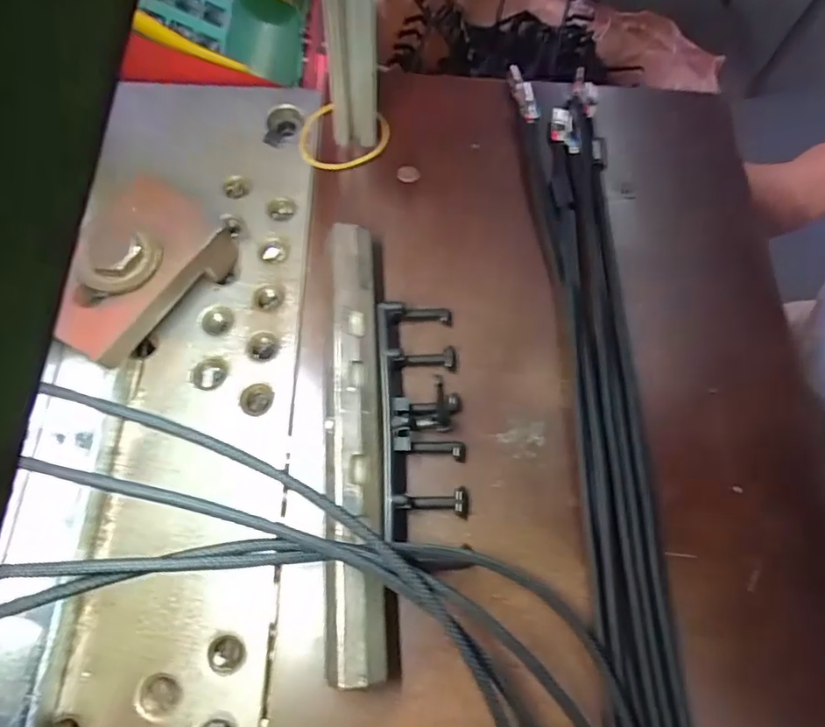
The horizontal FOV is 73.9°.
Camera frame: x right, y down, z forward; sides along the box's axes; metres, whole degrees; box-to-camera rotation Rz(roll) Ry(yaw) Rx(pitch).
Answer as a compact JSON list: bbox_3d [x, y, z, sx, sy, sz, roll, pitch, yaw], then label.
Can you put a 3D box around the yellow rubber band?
[{"bbox_3d":[-0.035,-0.116,0.281,0.044,0.005,0.039,6,68,0],"label":"yellow rubber band"}]

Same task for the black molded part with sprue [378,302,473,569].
[{"bbox_3d":[0.004,0.024,0.220,0.032,0.020,0.108,-2,68,-3],"label":"black molded part with sprue"}]

